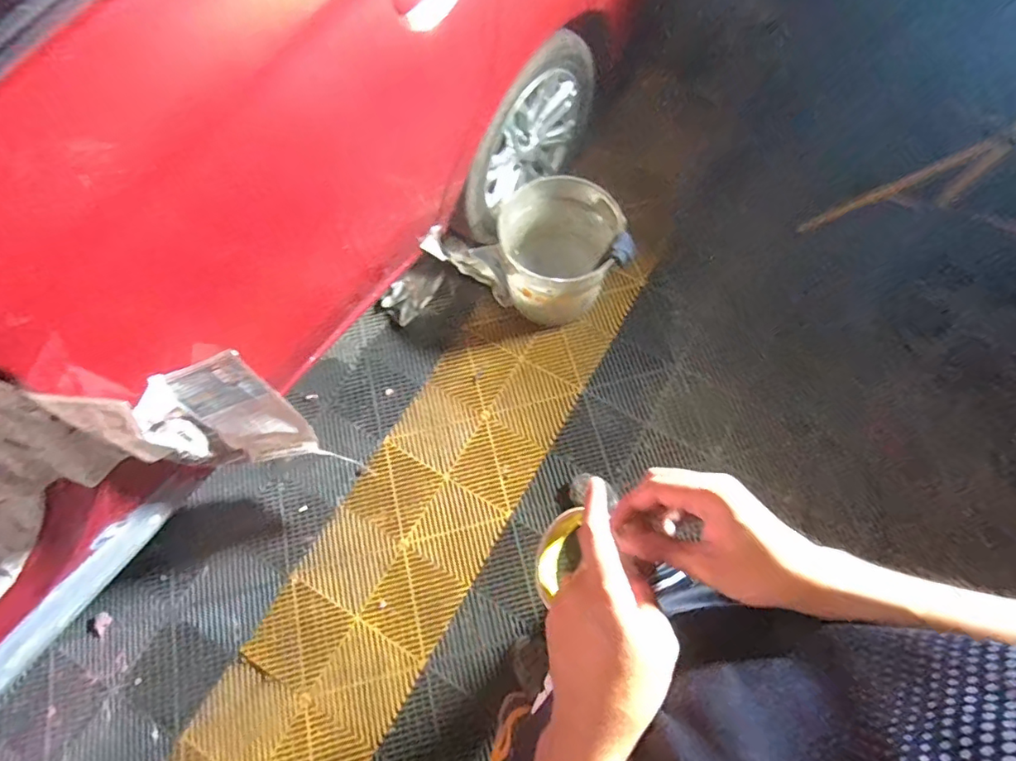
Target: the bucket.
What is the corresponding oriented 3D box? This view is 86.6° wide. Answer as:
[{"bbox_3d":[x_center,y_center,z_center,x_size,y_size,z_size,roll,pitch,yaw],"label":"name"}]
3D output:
[{"bbox_3d":[0.123,-0.334,1.495,0.300,0.330,0.302,0,69,0],"label":"bucket"}]

